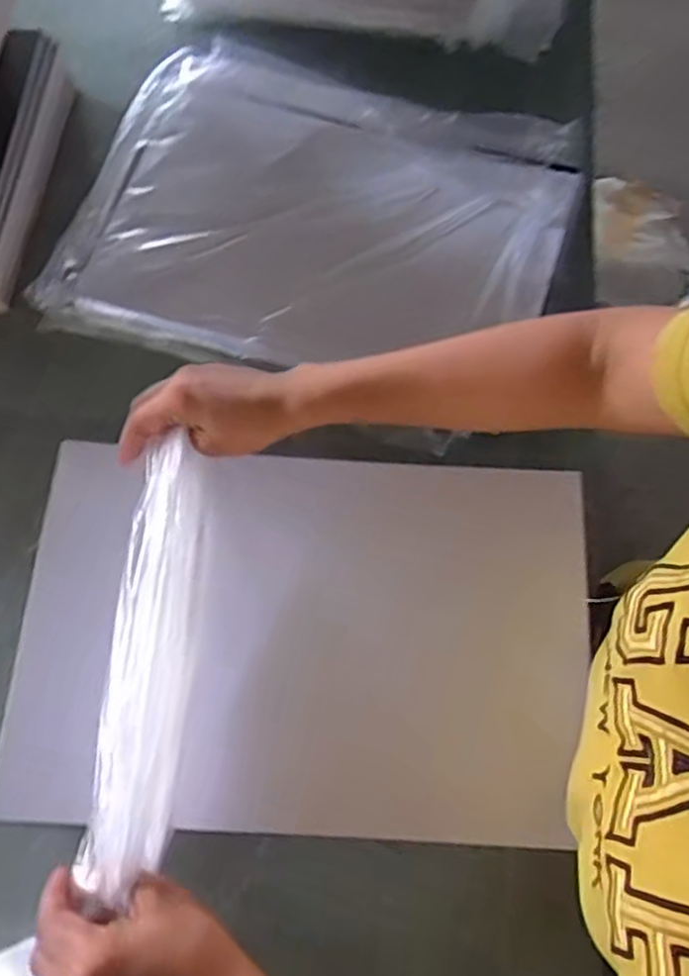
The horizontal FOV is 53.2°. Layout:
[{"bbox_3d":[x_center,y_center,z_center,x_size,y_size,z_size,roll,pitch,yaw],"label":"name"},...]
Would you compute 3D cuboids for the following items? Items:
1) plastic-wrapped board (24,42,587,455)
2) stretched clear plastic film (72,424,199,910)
[{"bbox_3d":[-0.027,-0.224,0.597,0.411,0.035,0.299,17,72,4],"label":"plastic-wrapped board"},{"bbox_3d":[-0.117,0.096,0.410,0.043,0.032,0.262,4,75,-1],"label":"stretched clear plastic film"}]

